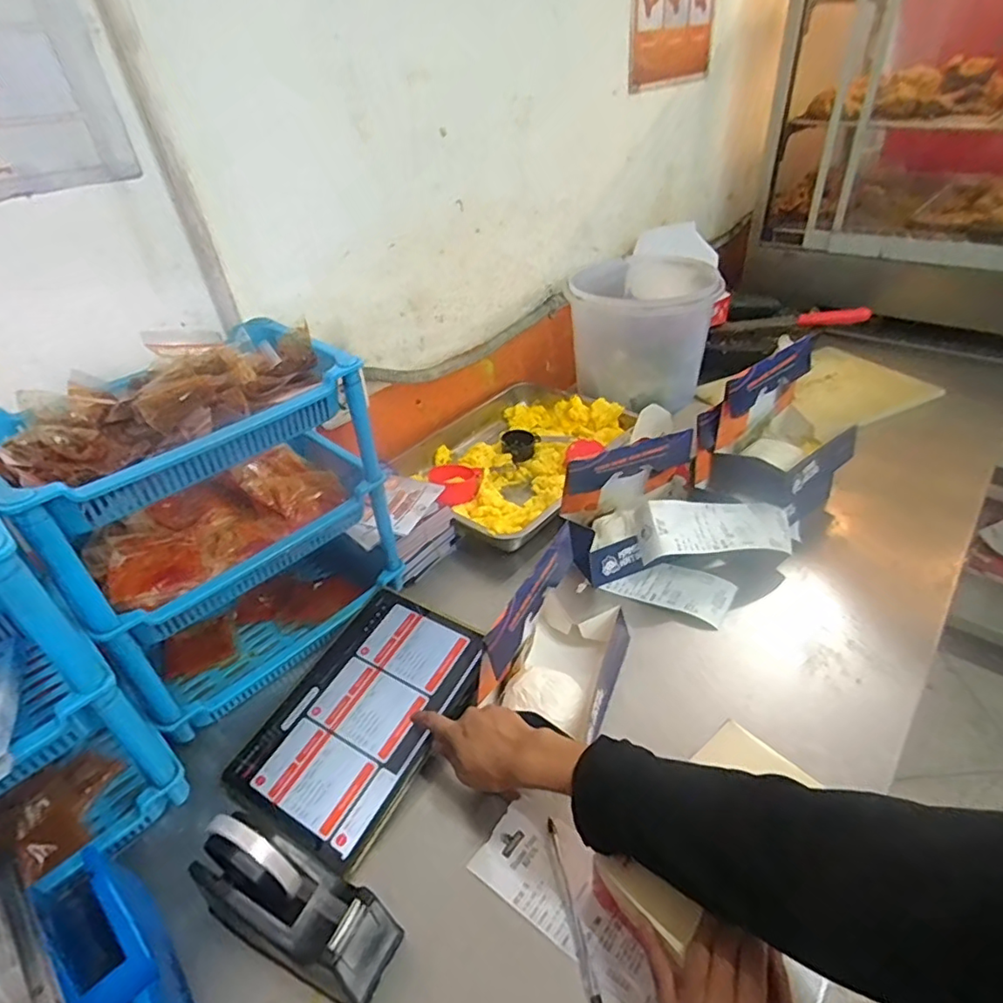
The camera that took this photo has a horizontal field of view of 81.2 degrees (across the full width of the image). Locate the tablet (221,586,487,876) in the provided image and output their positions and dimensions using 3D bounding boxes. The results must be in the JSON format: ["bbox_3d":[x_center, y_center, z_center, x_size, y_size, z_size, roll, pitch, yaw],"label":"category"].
[{"bbox_3d":[-0.138,0.208,0.596,0.159,0.008,0.250,20,51,23],"label":"tablet"}]

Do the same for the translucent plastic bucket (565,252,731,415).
[{"bbox_3d":[0.269,-0.307,1.099,0.235,0.226,0.267,13,41,23],"label":"translucent plastic bucket"}]

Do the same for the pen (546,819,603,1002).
[{"bbox_3d":[0.054,0.323,0.464,0.010,0.004,0.136,-11,37,-7],"label":"pen"}]

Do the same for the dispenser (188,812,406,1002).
[{"bbox_3d":[-0.156,0.298,0.442,0.150,0.103,0.070,13,41,23],"label":"dispenser"}]

